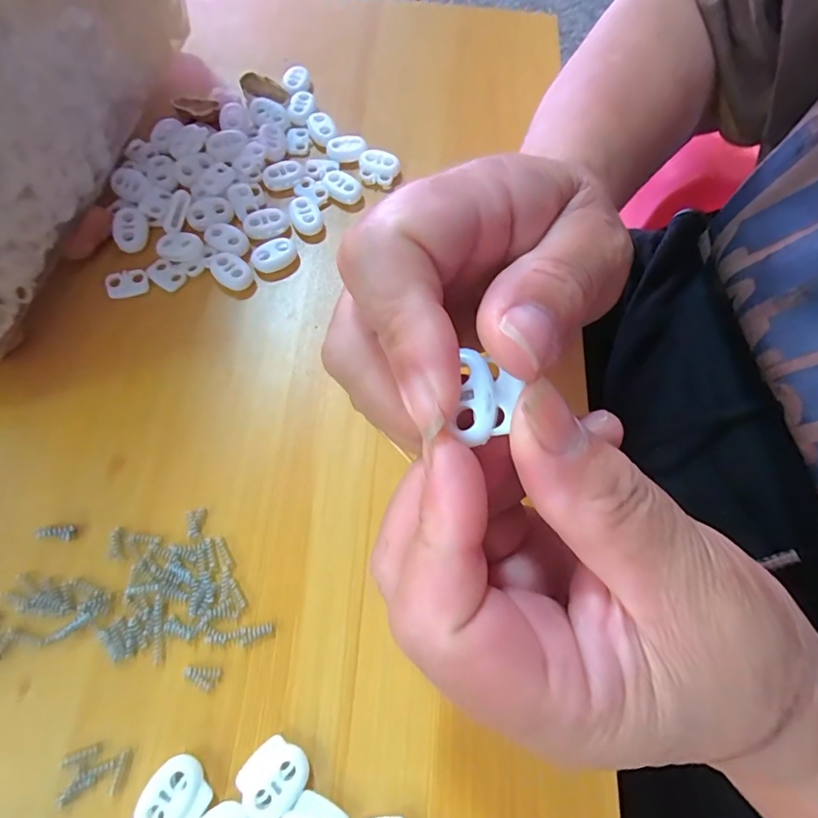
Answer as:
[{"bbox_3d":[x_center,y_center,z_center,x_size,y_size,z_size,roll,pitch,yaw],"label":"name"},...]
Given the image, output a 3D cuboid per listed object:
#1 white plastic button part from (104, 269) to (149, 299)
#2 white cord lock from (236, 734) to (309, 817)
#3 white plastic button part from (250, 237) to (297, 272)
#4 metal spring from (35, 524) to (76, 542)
[{"bbox_3d":[-0.133,-0.059,0.226,0.019,0.004,0.012,-16,70,-9],"label":"white plastic button part"},{"bbox_3d":[-0.044,0.119,0.155,0.019,0.004,0.021,35,71,11],"label":"white cord lock"},{"bbox_3d":[-0.065,-0.075,0.233,0.022,0.005,0.014,-33,73,-15],"label":"white plastic button part"},{"bbox_3d":[-0.134,0.047,0.183,0.012,0.005,0.006,7,68,0],"label":"metal spring"}]

